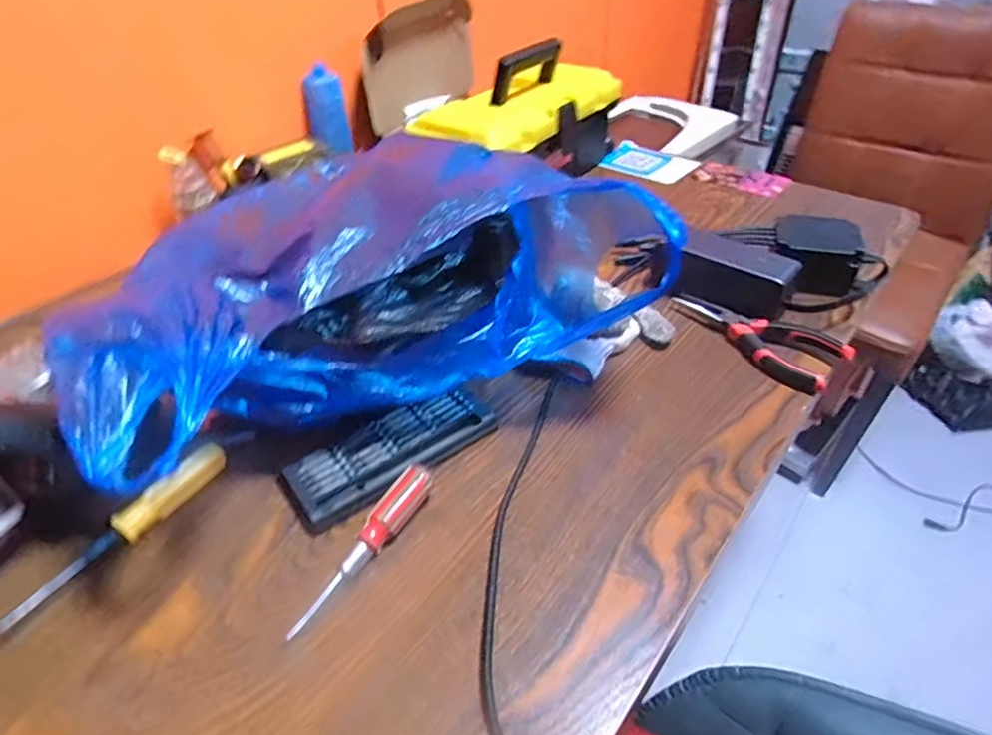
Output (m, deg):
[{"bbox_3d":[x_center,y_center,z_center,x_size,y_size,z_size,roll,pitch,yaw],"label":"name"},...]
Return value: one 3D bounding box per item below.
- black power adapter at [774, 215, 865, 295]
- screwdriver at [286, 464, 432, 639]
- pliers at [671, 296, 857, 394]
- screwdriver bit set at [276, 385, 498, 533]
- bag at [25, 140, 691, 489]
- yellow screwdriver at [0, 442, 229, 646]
[{"bbox_3d":[0.314,-0.113,0.569,0.076,0.057,0.056,13,43,18],"label":"black power adapter"},{"bbox_3d":[-0.086,0.111,0.369,0.023,0.019,0.122,25,48,29],"label":"screwdriver"},{"bbox_3d":[0.232,-0.034,0.520,0.058,0.030,0.152,-29,47,-26],"label":"pliers"},{"bbox_3d":[-0.078,0.064,0.438,0.158,0.022,0.057,-27,46,-25],"label":"screwdriver bit set"},{"bbox_3d":[-0.110,-0.072,0.471,0.393,0.137,0.315,-20,44,-19],"label":"bag"},{"bbox_3d":[-0.251,0.110,0.387,0.021,0.015,0.162,21,46,25],"label":"yellow screwdriver"}]

